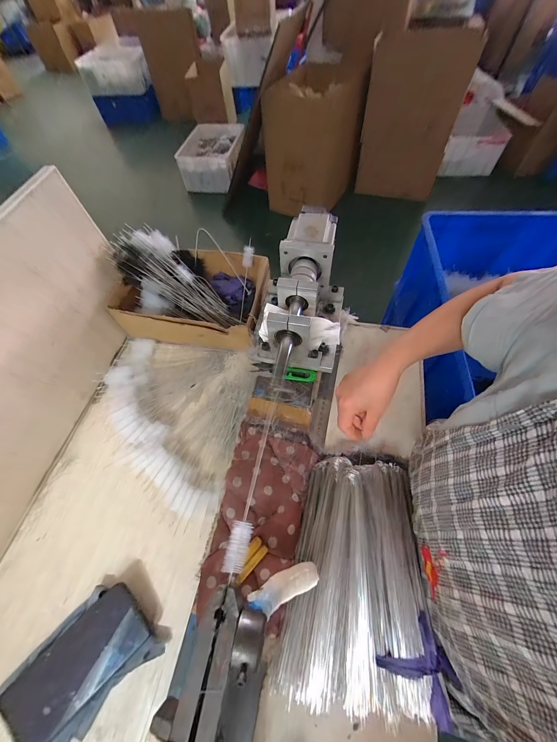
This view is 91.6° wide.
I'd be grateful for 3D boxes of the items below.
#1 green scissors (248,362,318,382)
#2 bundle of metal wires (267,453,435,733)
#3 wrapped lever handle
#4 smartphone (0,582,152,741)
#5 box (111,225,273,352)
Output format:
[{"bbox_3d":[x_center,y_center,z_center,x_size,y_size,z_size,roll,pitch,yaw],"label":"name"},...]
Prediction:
[{"bbox_3d":[0.007,0.001,0.477,0.118,0.006,0.023,10,75,16],"label":"green scissors"},{"bbox_3d":[0.095,0.259,0.357,0.165,0.058,0.272,7,61,7],"label":"bundle of metal wires"},{"bbox_3d":[0.009,0.231,0.290,0.095,0.018,0.024,11,48,-44],"label":"wrapped lever handle"},{"bbox_3d":[-0.245,0.355,0.329,0.160,0.013,0.077,-42,76,-15],"label":"smartphone"},{"bbox_3d":[-0.169,-0.161,0.541,0.286,0.128,0.203,6,61,6],"label":"box"}]

